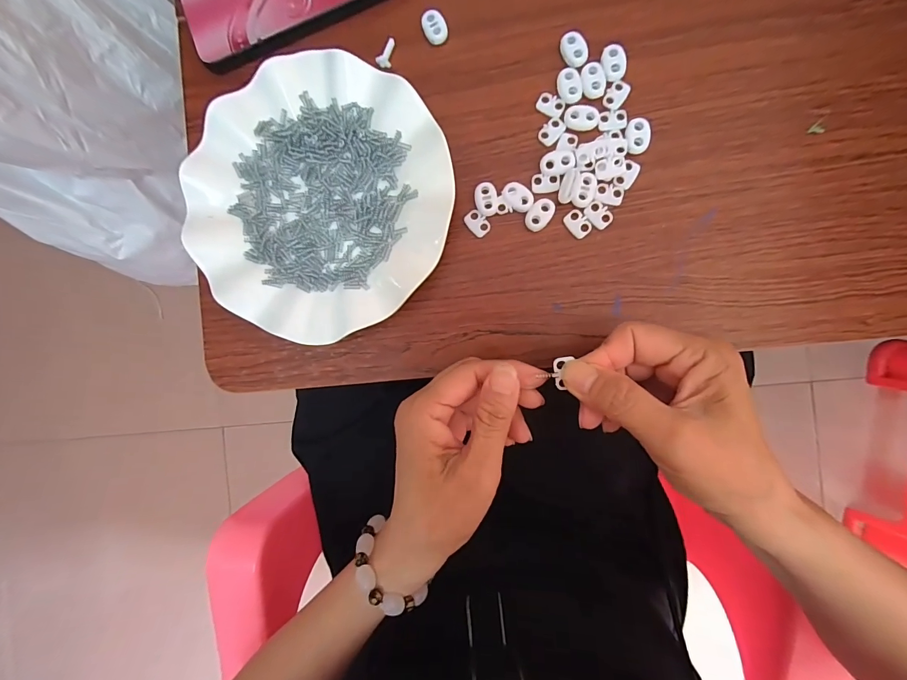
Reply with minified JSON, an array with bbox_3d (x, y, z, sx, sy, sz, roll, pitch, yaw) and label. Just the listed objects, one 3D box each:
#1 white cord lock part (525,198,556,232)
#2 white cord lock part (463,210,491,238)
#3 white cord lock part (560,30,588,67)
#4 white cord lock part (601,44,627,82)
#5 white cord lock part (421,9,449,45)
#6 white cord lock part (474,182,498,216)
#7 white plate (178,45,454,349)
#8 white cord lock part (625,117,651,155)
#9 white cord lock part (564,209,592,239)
[{"bbox_3d":[0.059,-0.085,0.263,0.015,0.004,0.023,38,94,5],"label":"white cord lock part"},{"bbox_3d":[0.016,-0.081,0.268,0.019,0.004,0.013,43,95,5],"label":"white cord lock part"},{"bbox_3d":[0.081,-0.195,0.260,0.015,0.004,0.023,-22,88,6],"label":"white cord lock part"},{"bbox_3d":[0.106,-0.184,0.256,0.015,0.004,0.022,-9,89,6],"label":"white cord lock part"},{"bbox_3d":[-0.013,-0.220,0.273,0.016,0.008,0.021,-18,88,6],"label":"white cord lock part"},{"bbox_3d":[0.022,-0.097,0.267,0.015,0.004,0.022,-4,90,6],"label":"white cord lock part"},{"bbox_3d":[-0.093,-0.096,0.272,0.181,0.025,0.180,0,90,6],"label":"white plate"},{"bbox_3d":[0.122,-0.134,0.256,0.015,0.005,0.022,1,90,6],"label":"white cord lock part"},{"bbox_3d":[0.083,-0.079,0.261,0.013,0.004,0.019,-41,86,5],"label":"white cord lock part"}]

